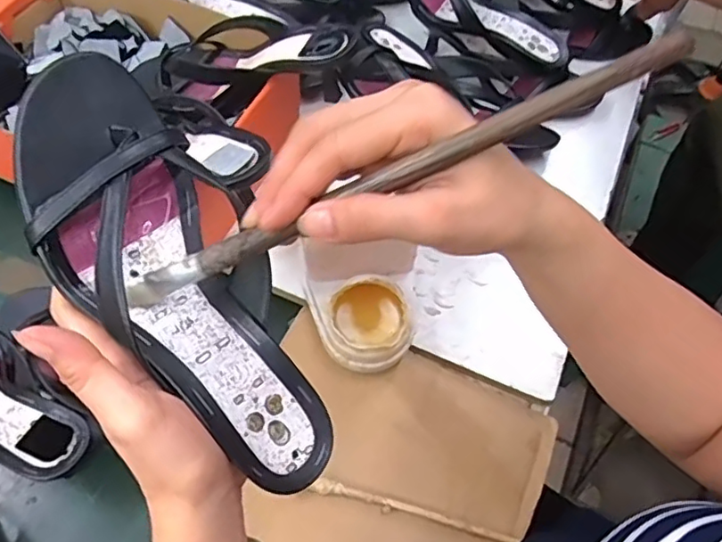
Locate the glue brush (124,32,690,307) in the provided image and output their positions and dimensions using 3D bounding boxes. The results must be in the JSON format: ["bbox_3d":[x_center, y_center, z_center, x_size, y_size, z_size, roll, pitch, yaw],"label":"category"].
[{"bbox_3d":[0.002,-0.032,0.251,0.256,0.019,0.012,-23,60,20],"label":"glue brush"}]

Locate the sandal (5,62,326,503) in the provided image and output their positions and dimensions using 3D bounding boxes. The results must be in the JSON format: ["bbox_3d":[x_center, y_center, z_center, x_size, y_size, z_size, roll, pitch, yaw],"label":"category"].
[{"bbox_3d":[-0.090,0.004,0.299,0.095,0.055,0.236,-33,88,-18],"label":"sandal"}]

